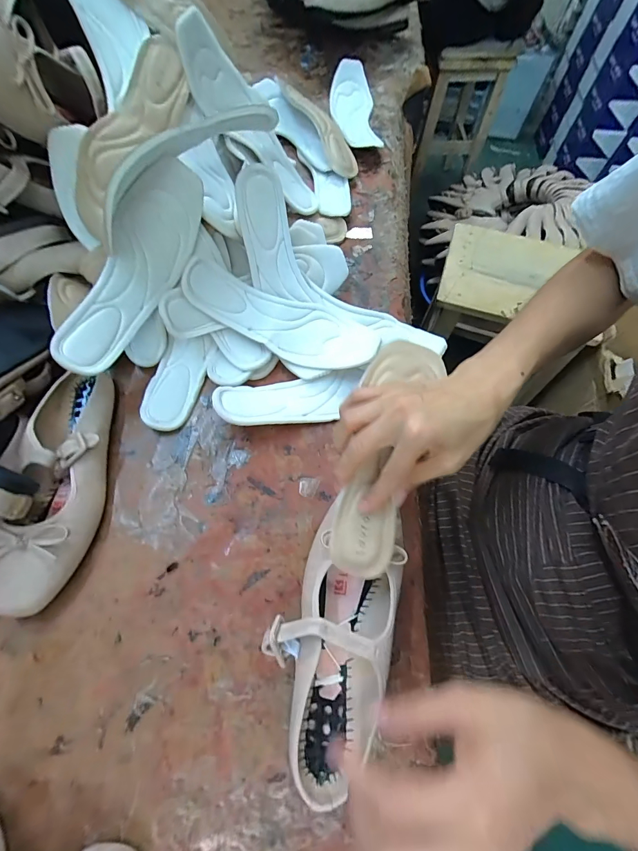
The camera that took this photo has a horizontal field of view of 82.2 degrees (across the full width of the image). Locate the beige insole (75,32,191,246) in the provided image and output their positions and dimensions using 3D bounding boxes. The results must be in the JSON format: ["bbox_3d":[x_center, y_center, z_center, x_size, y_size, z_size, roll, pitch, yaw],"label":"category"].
[{"bbox_3d":[-0.197,-0.311,0.387,0.062,0.040,0.229,24,82,9],"label":"beige insole"}]

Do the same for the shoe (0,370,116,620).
[{"bbox_3d":[-0.251,0.051,0.358,0.080,0.049,0.232,4,67,1],"label":"shoe"}]

